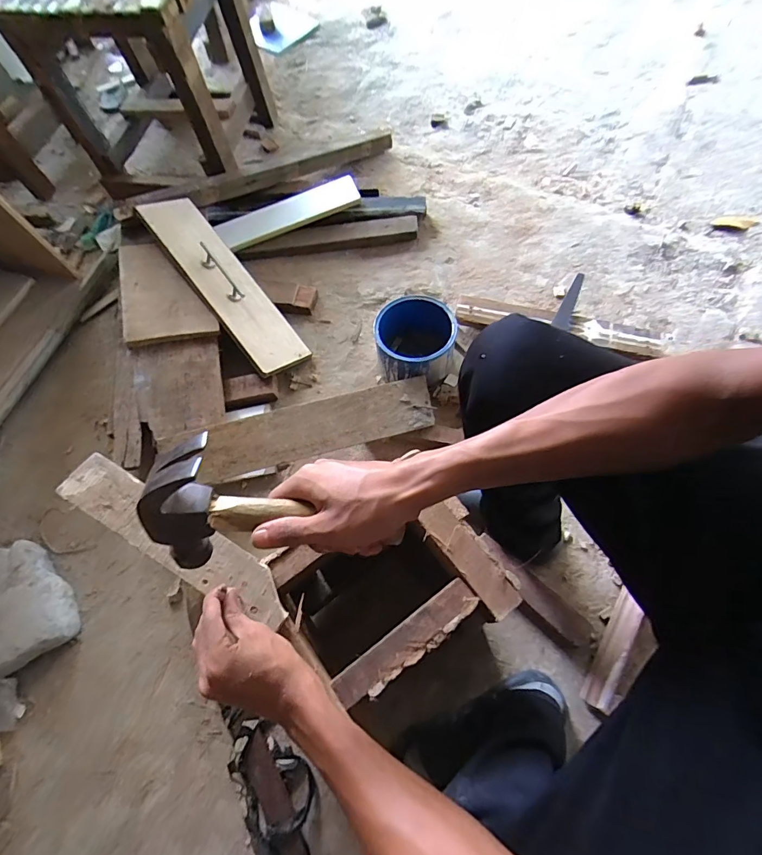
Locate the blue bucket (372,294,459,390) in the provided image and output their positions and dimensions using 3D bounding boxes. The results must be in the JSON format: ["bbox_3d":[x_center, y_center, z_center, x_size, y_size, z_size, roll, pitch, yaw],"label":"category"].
[{"bbox_3d":[0.068,-0.159,0.862,0.149,0.129,0.159,-2,66,4],"label":"blue bucket"}]

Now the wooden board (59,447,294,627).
[{"bbox_3d":[-0.222,0.120,0.466,0.284,0.015,0.056,29,71,8],"label":"wooden board"}]

